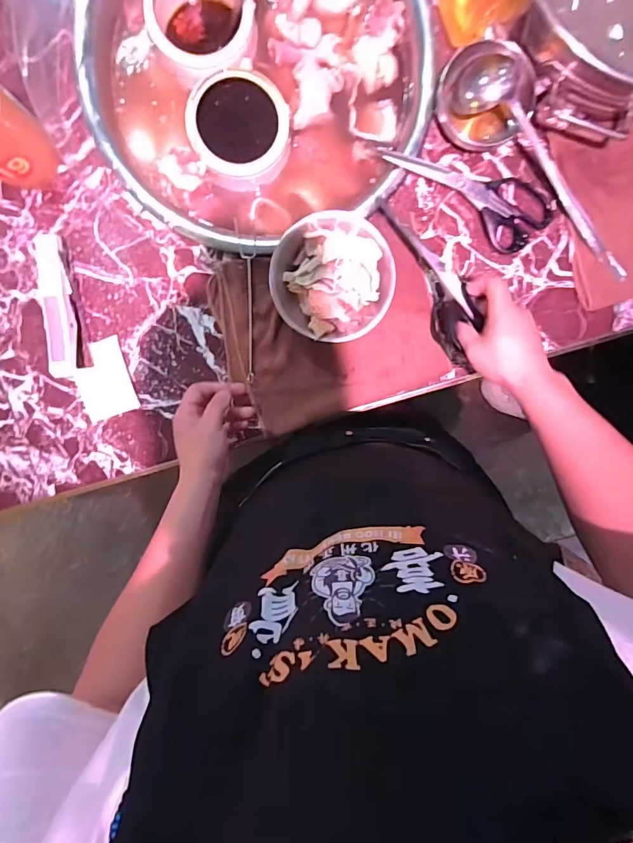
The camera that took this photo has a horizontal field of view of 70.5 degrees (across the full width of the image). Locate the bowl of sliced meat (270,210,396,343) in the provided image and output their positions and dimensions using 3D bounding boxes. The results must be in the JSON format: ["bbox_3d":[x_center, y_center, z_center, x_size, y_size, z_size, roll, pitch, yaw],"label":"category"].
[{"bbox_3d":[0.021,-0.182,0.567,0.148,0.062,0.154,0,98,-2],"label":"bowl of sliced meat"}]

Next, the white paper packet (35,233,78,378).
[{"bbox_3d":[-0.316,-0.142,0.561,0.028,0.066,0.167,-3,99,-2],"label":"white paper packet"}]

